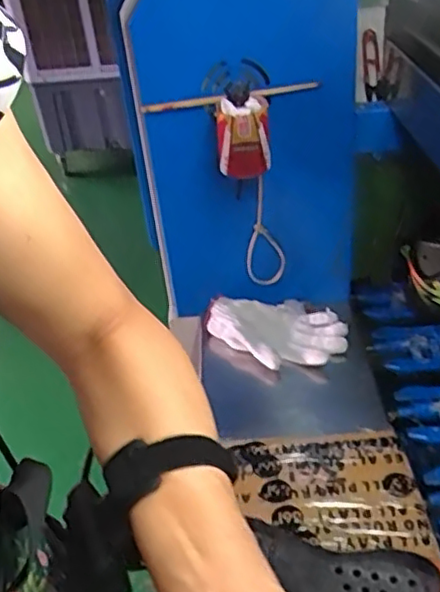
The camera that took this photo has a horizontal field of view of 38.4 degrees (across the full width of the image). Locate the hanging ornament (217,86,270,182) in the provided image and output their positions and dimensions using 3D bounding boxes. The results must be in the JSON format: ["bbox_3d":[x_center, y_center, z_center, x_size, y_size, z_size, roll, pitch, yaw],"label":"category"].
[{"bbox_3d":[0.030,-0.207,0.813,0.066,0.096,0.065,-2,29,2],"label":"hanging ornament"}]

